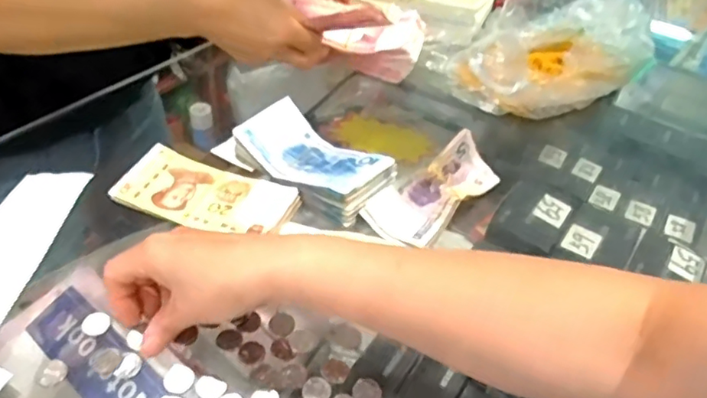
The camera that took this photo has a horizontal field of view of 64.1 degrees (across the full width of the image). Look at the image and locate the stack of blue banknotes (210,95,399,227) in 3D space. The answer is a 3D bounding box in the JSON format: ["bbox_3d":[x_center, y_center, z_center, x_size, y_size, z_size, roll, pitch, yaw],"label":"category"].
[{"bbox_3d":[-0.042,-0.038,0.514,0.155,0.033,0.071,31,48,24],"label":"stack of blue banknotes"}]

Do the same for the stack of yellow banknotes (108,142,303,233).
[{"bbox_3d":[-0.126,-0.004,0.485,0.147,0.011,0.070,18,43,12],"label":"stack of yellow banknotes"}]

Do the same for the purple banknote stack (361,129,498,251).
[{"bbox_3d":[0.071,-0.010,0.497,0.058,0.034,0.132,32,48,25],"label":"purple banknote stack"}]

